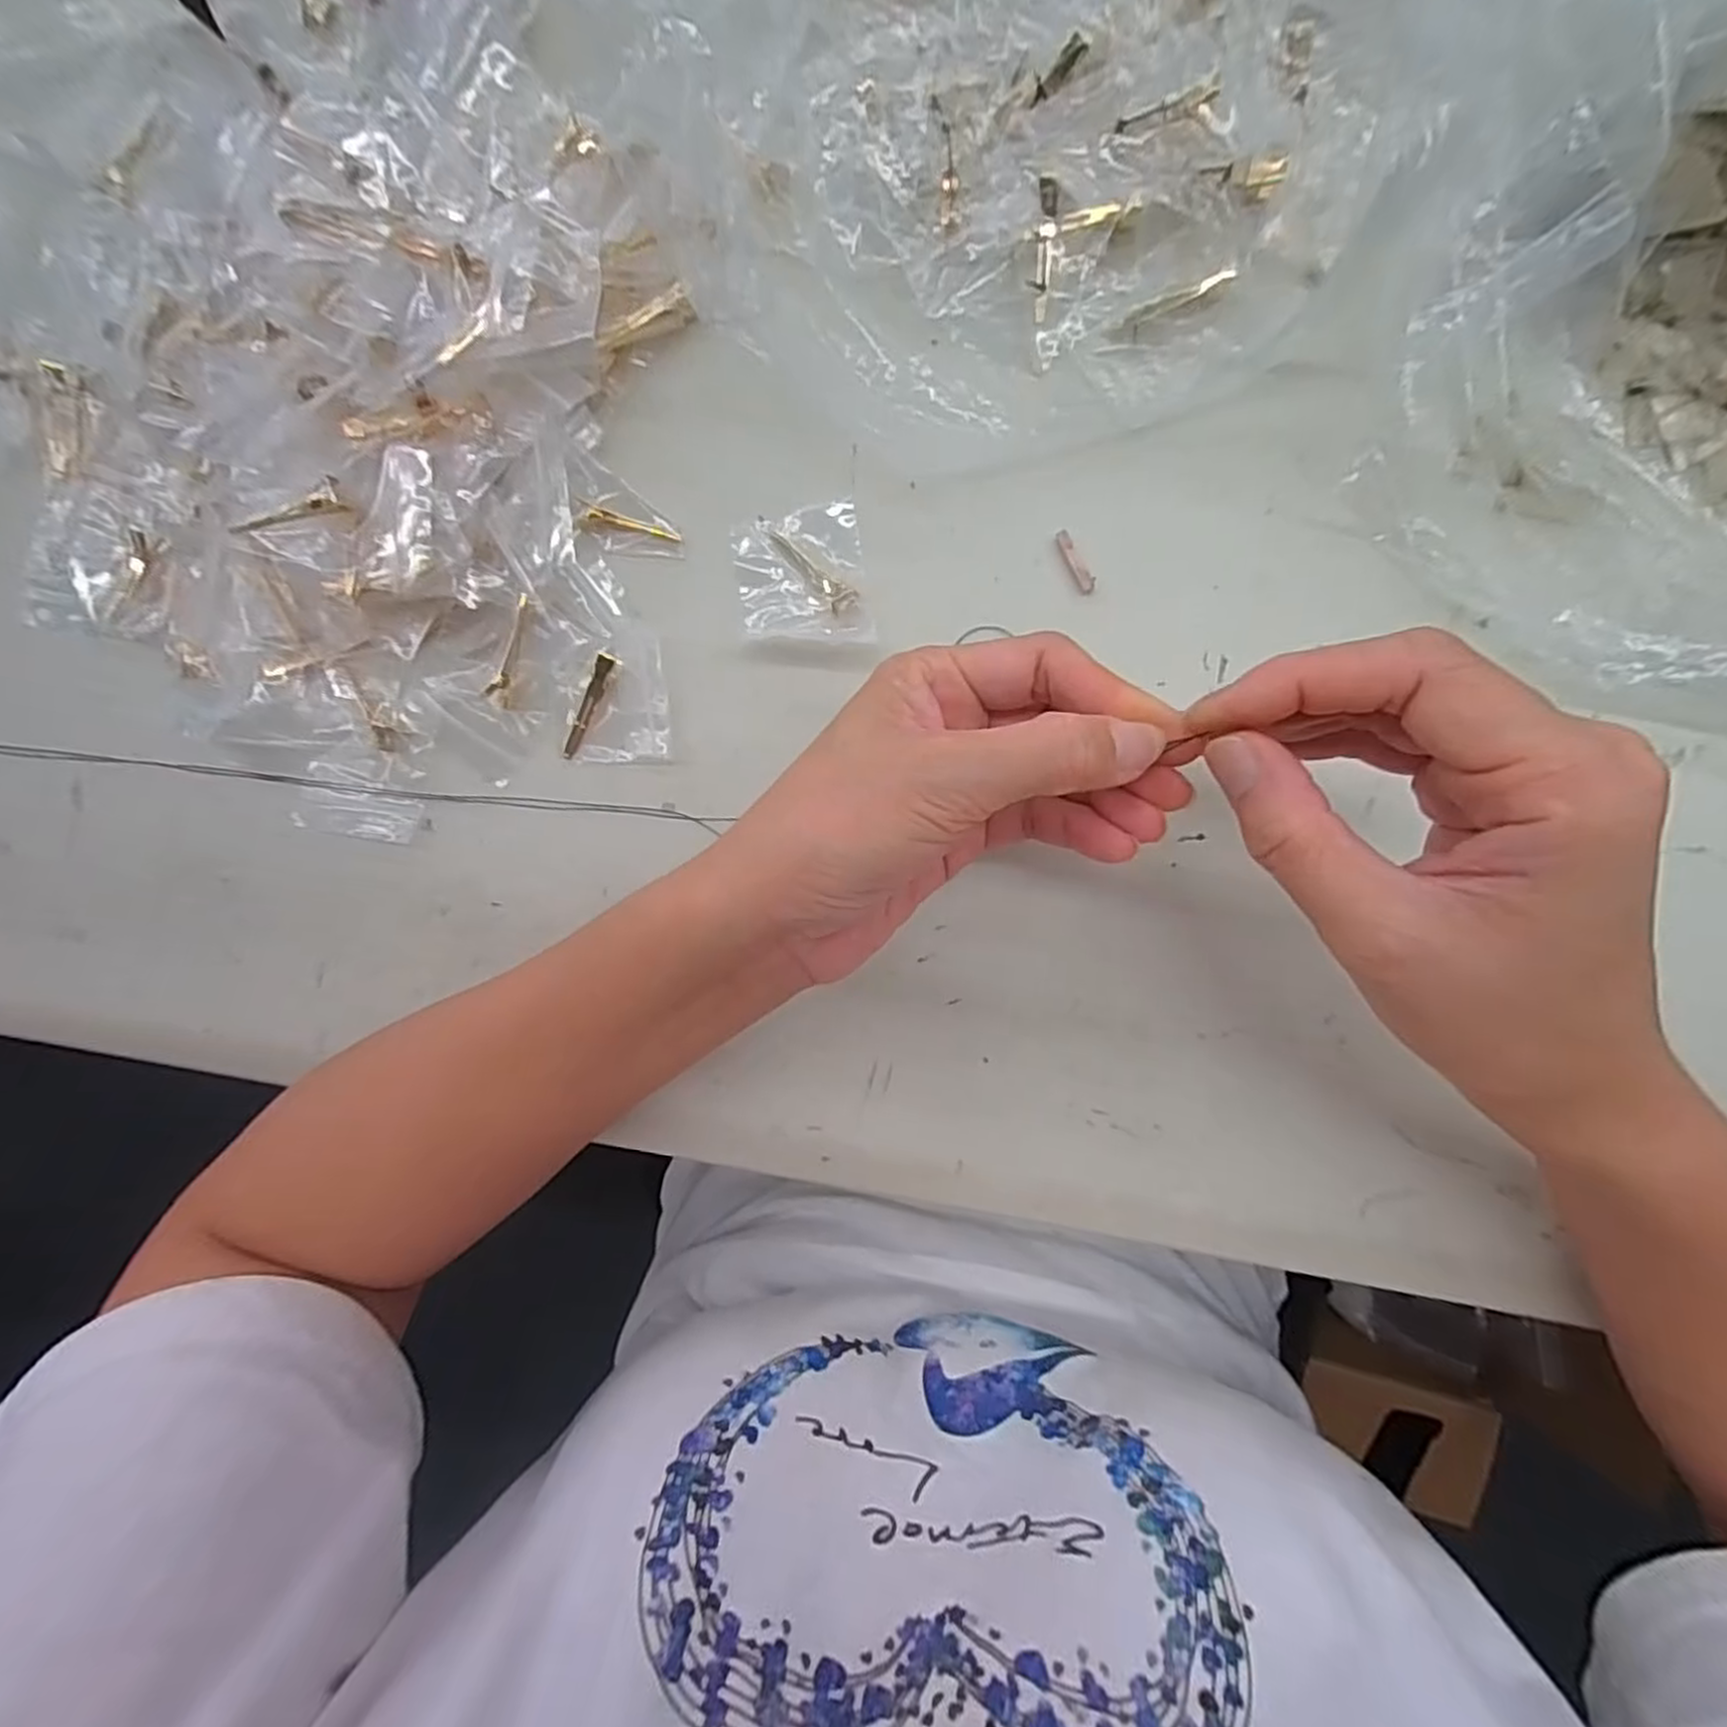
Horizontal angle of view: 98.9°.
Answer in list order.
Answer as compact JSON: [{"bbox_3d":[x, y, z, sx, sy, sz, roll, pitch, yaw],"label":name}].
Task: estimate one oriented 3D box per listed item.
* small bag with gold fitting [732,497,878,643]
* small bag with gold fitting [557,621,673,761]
[{"bbox_3d":[-0.024,-0.109,0.283,0.048,0.005,0.052,-8,89,5],"label":"small bag with gold fitting"},{"bbox_3d":[-0.098,-0.067,0.285,0.046,0.009,0.052,0,89,5],"label":"small bag with gold fitting"}]

